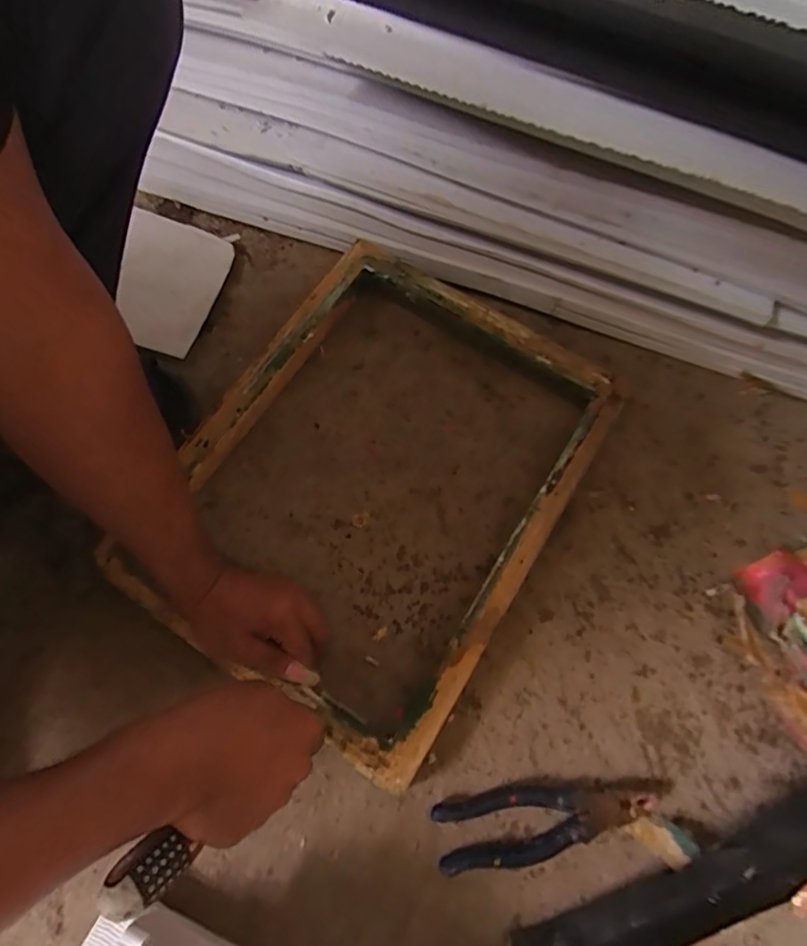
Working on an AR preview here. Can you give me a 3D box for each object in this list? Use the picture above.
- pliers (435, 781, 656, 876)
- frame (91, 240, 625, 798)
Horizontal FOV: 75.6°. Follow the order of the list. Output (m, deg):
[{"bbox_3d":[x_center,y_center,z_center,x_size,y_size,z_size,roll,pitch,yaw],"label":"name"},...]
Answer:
[{"bbox_3d":[0.122,0.302,0.455,0.186,0.019,0.054,-9,70,-4],"label":"pliers"},{"bbox_3d":[-0.029,0.000,0.518,0.348,0.039,0.444,31,72,10],"label":"frame"}]

